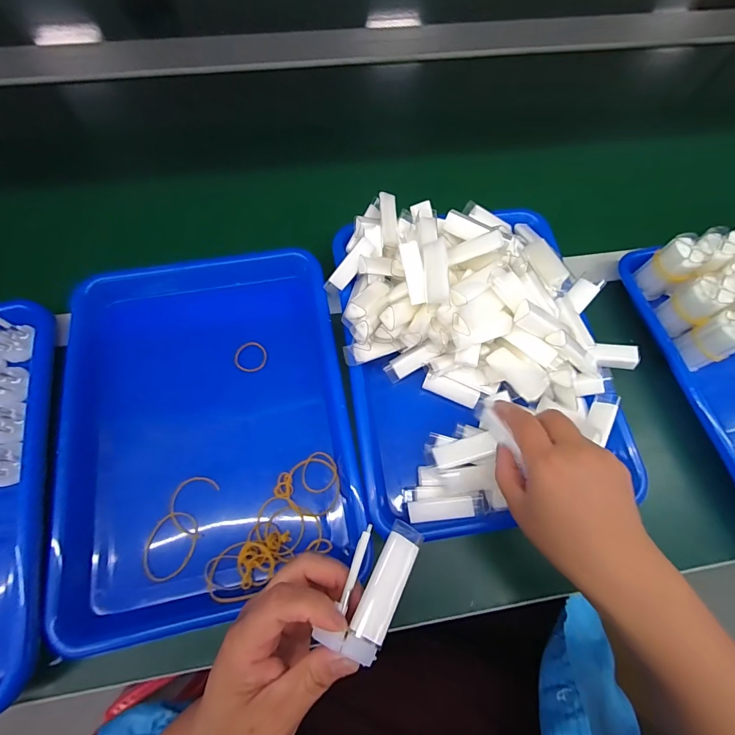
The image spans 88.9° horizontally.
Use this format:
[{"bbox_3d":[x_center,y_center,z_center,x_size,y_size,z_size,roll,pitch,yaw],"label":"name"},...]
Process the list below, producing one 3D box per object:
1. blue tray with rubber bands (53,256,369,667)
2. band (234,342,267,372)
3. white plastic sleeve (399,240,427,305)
[{"bbox_3d":[-0.142,0.046,0.360,0.246,0.058,0.332,-10,69,-6],"label":"blue tray with rubber bands"},{"bbox_3d":[-0.120,-0.011,0.388,0.031,0.004,0.033,3,74,-12],"label":"band"},{"bbox_3d":[0.042,-0.085,0.338,0.016,0.009,0.055,-13,98,-7],"label":"white plastic sleeve"}]

